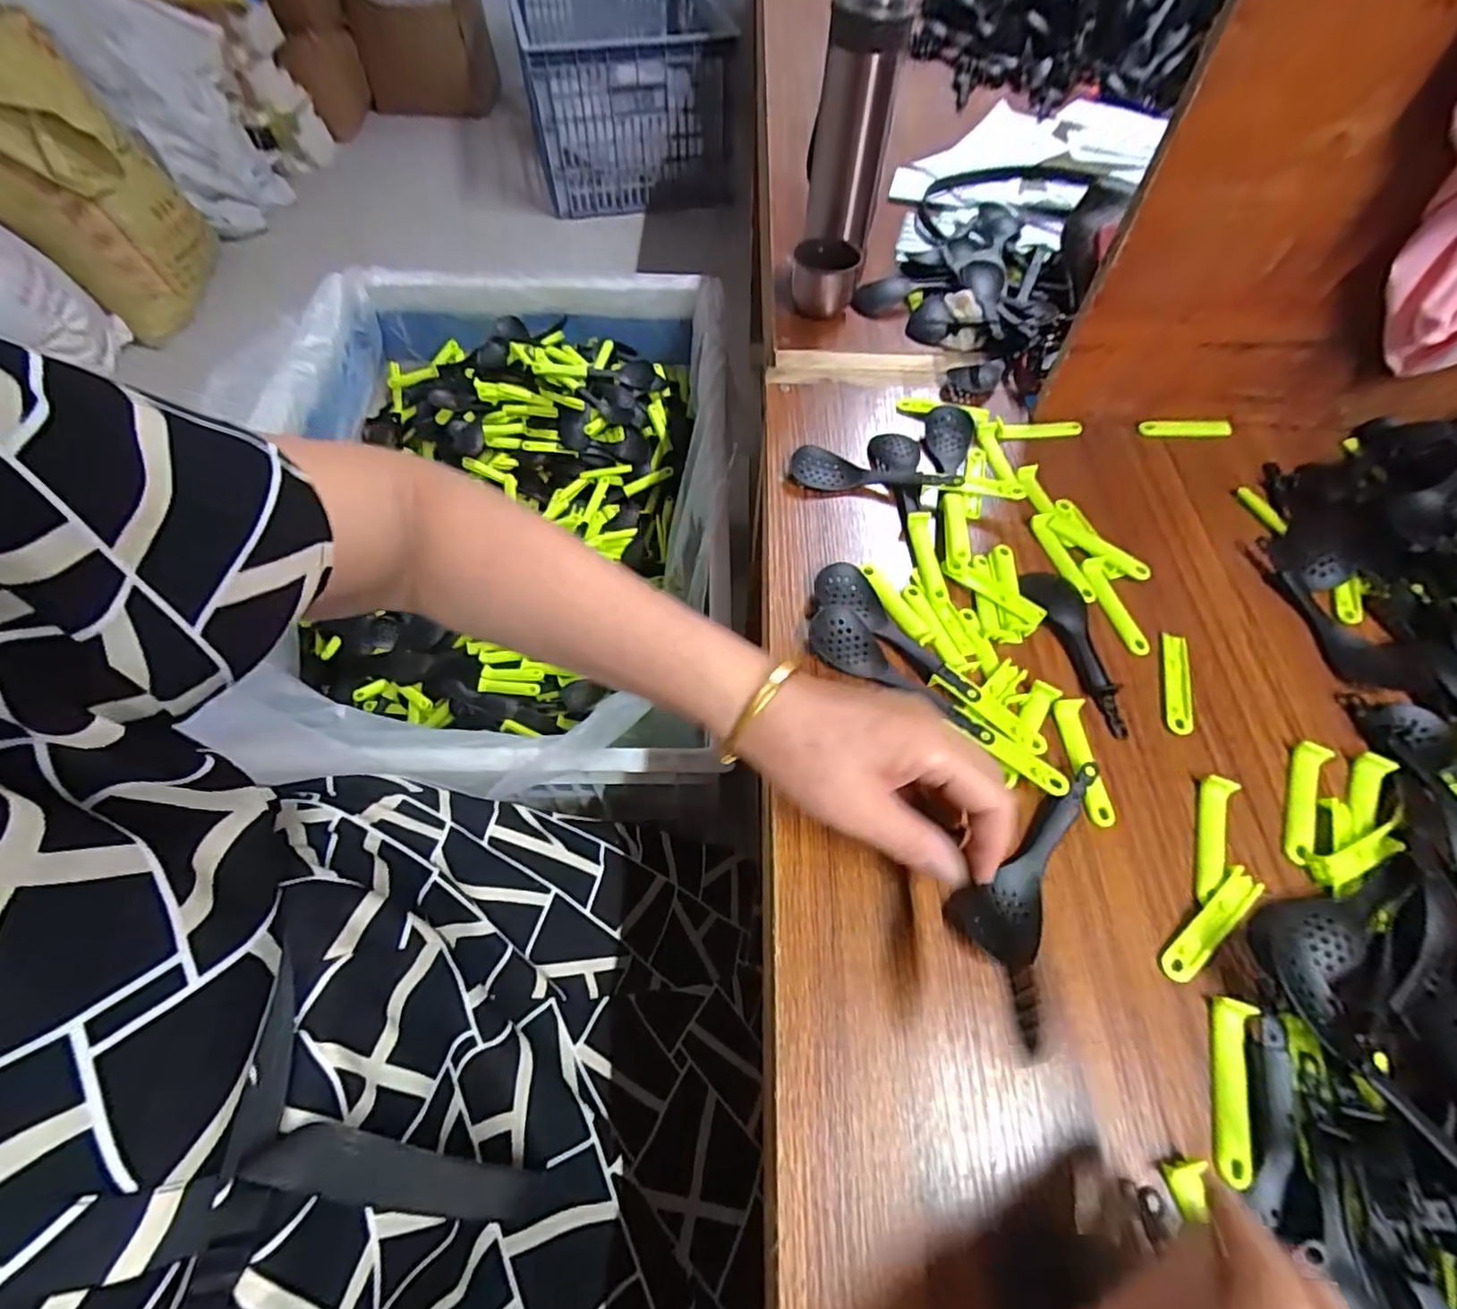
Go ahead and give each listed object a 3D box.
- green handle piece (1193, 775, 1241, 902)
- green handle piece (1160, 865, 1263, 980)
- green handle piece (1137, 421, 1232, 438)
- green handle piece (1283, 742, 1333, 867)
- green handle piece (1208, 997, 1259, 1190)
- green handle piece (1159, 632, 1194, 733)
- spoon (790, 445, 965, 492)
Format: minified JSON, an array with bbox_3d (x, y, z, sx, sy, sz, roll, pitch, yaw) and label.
[{"bbox_3d":[0.276,0.104,0.354,0.017,0.011,0.074,25,61,13],"label":"green handle piece"},{"bbox_3d":[0.256,0.143,0.330,0.075,0.009,0.015,-34,65,-20],"label":"green handle piece"},{"bbox_3d":[0.393,-0.194,0.536,0.075,0.012,0.011,1,59,-1],"label":"green handle piece"},{"bbox_3d":[0.340,0.086,0.367,0.016,0.009,0.078,30,63,16],"label":"green handle piece"},{"bbox_3d":[0.238,0.203,0.291,0.016,0.008,0.075,19,60,10],"label":"green handle piece"},{"bbox_3d":[0.293,0.019,0.407,0.019,0.006,0.075,18,60,9],"label":"green handle piece"},{"bbox_3d":[0.113,-0.139,0.485,0.127,0.021,0.030,14,60,7],"label":"spoon"}]

